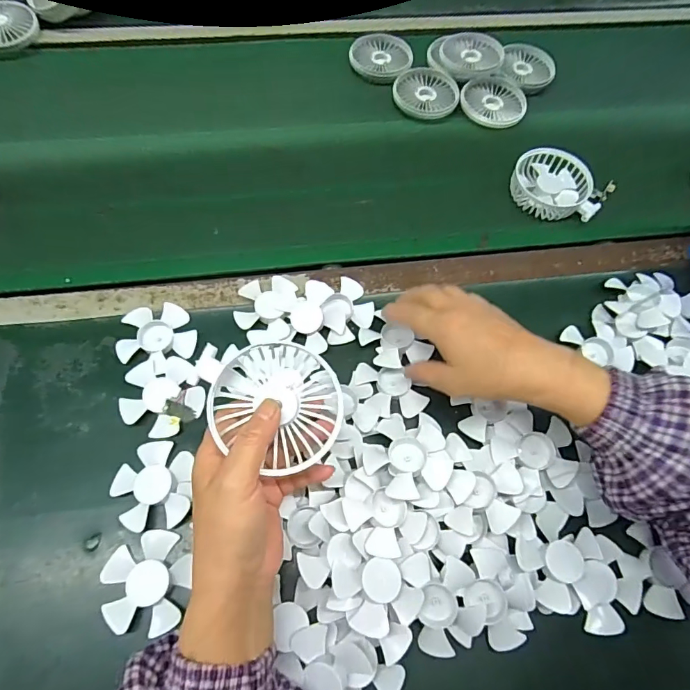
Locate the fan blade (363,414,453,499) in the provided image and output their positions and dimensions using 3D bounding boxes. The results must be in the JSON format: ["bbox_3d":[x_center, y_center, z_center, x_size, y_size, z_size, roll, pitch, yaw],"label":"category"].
[{"bbox_3d":[0.057,0.095,0.394,0.068,0.025,0.076,29,66,11],"label":"fan blade"}]

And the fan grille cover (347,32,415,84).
[{"bbox_3d":[0.053,-0.417,0.658,0.089,0.018,0.089,7,64,1],"label":"fan grille cover"}]

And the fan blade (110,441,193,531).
[{"bbox_3d":[-0.163,0.117,0.384,0.063,0.007,0.069,-2,64,-4],"label":"fan blade"}]

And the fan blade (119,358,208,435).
[{"bbox_3d":[-0.168,0.046,0.415,0.069,0.010,0.070,1,64,-3],"label":"fan blade"}]

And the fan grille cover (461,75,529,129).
[{"bbox_3d":[0.205,-0.336,0.627,0.089,0.013,0.090,30,66,11],"label":"fan grille cover"}]

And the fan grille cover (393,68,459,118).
[{"bbox_3d":[0.113,-0.352,0.636,0.089,0.014,0.089,16,64,5],"label":"fan grille cover"}]

